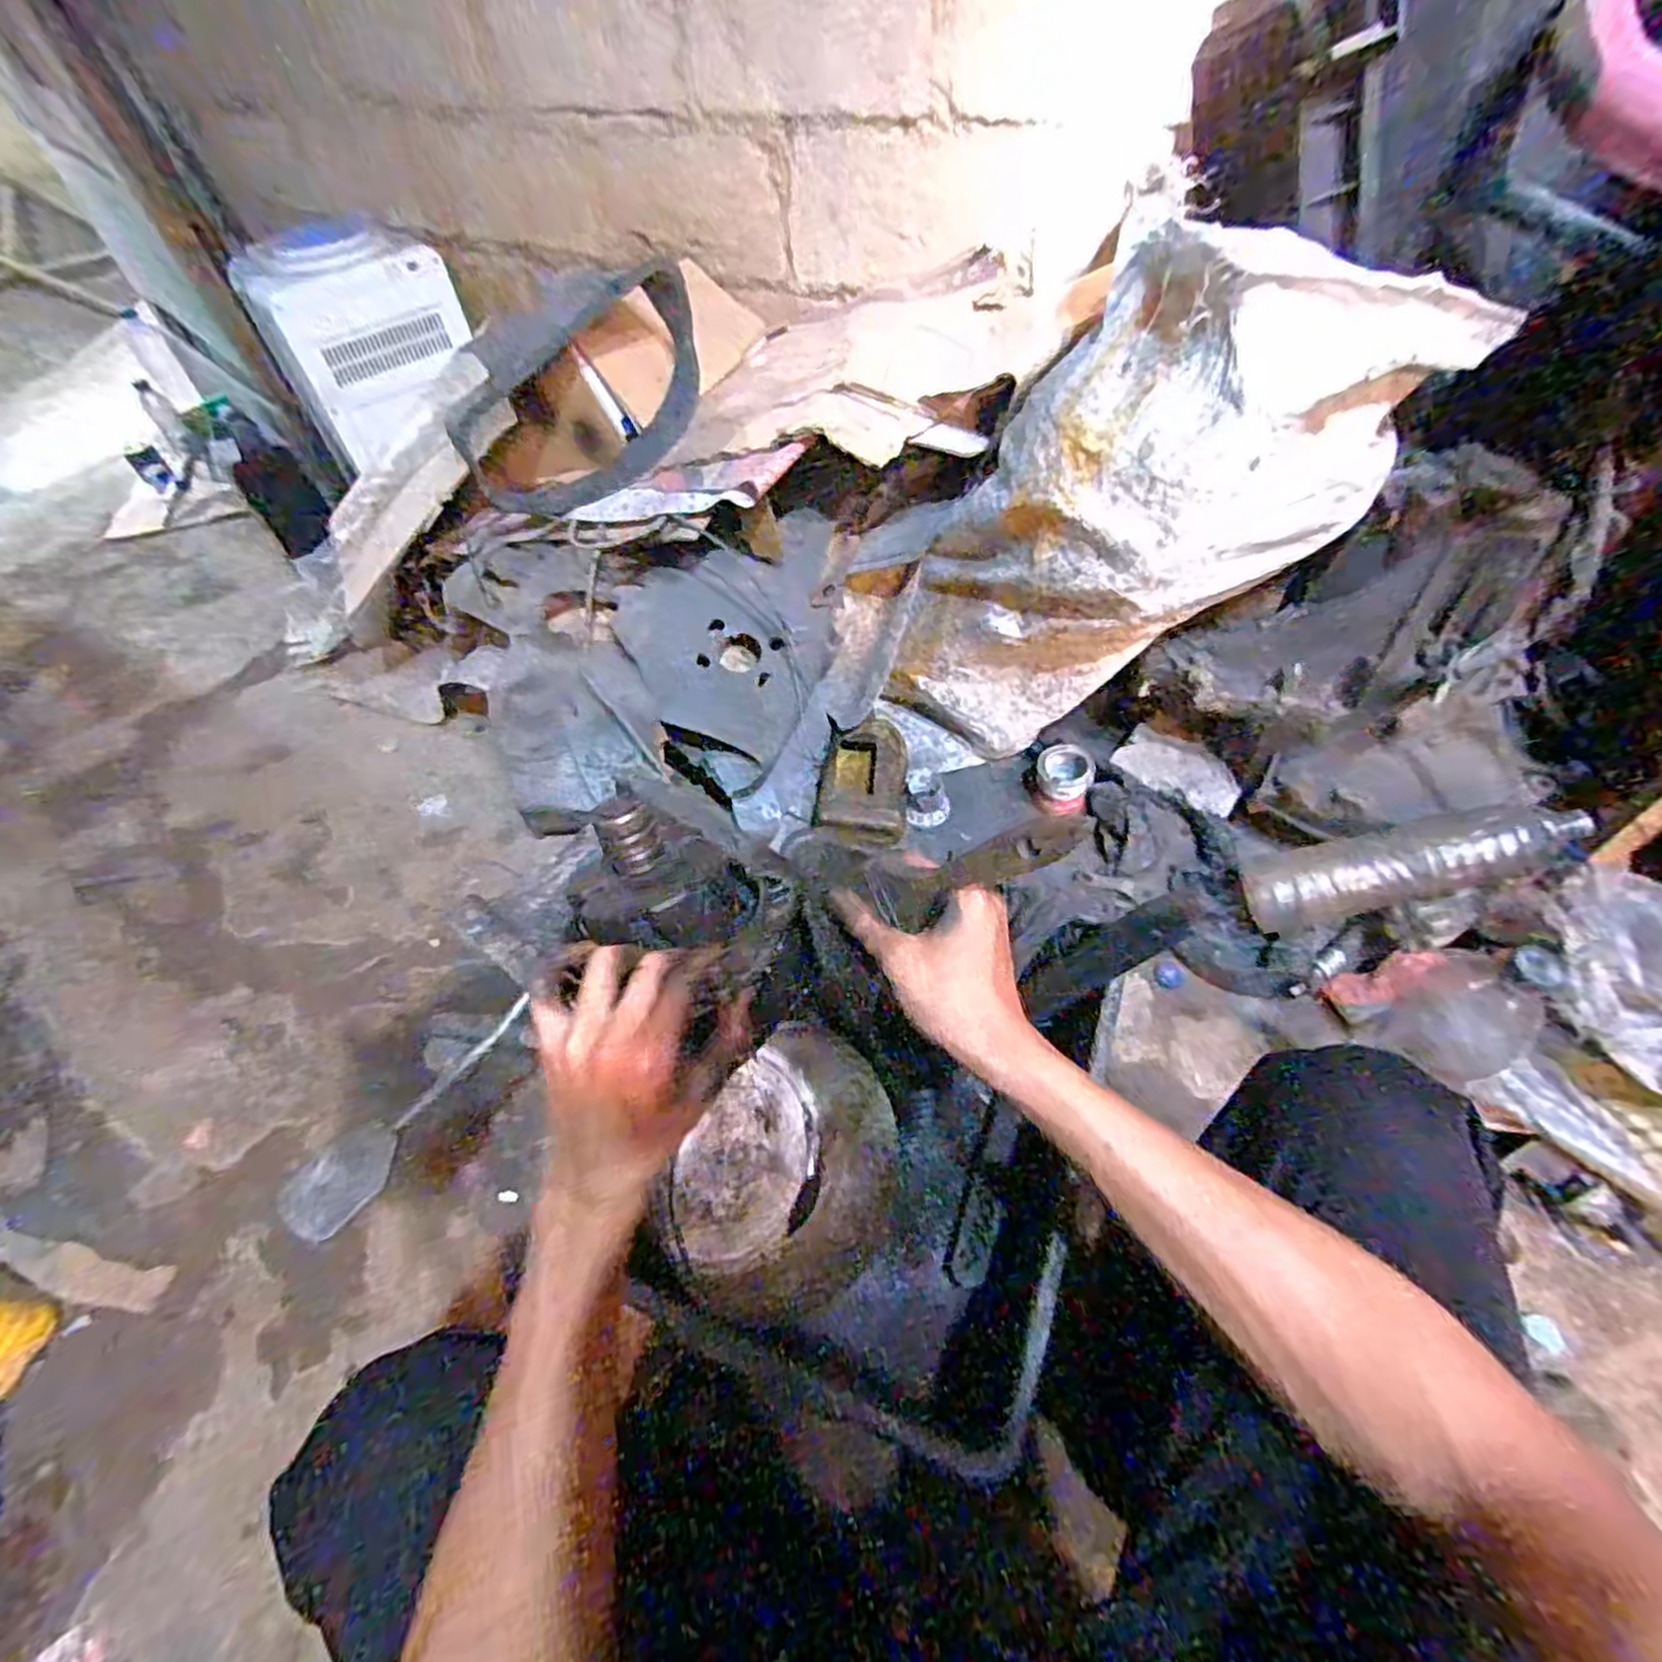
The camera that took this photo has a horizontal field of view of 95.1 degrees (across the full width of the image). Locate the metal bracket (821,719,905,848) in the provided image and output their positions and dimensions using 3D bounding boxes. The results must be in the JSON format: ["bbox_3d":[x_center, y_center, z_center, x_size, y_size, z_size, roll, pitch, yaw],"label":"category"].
[{"bbox_3d":[0.044,-0.071,1.064,0.119,0.052,0.182,1,52,6],"label":"metal bracket"}]

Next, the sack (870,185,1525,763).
[{"bbox_3d":[0.303,-0.282,0.871,0.329,0.698,0.182,17,64,-13],"label":"sack"}]

